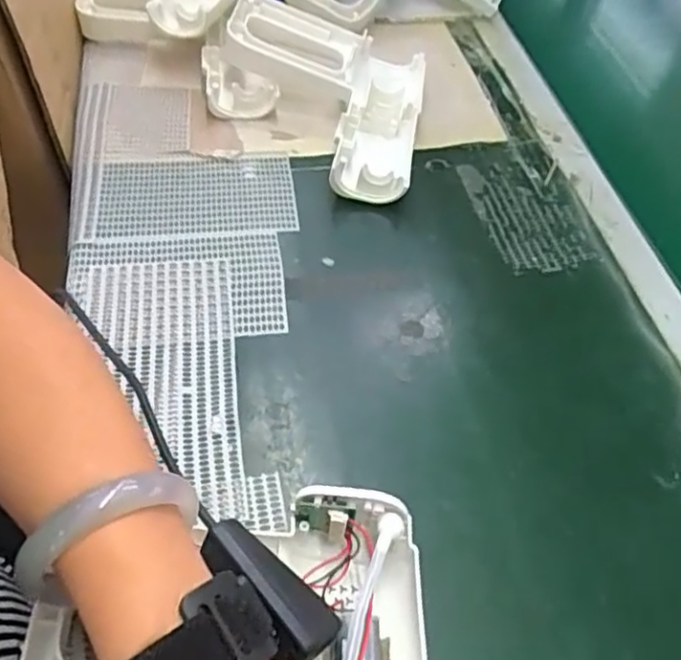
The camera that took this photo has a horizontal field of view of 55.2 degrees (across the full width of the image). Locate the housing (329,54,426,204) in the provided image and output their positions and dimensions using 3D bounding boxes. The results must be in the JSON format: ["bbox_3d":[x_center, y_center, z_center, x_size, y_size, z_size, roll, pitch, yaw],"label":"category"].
[{"bbox_3d":[0.036,-0.190,0.581,0.068,0.029,0.205,9,53,1],"label":"housing"}]

